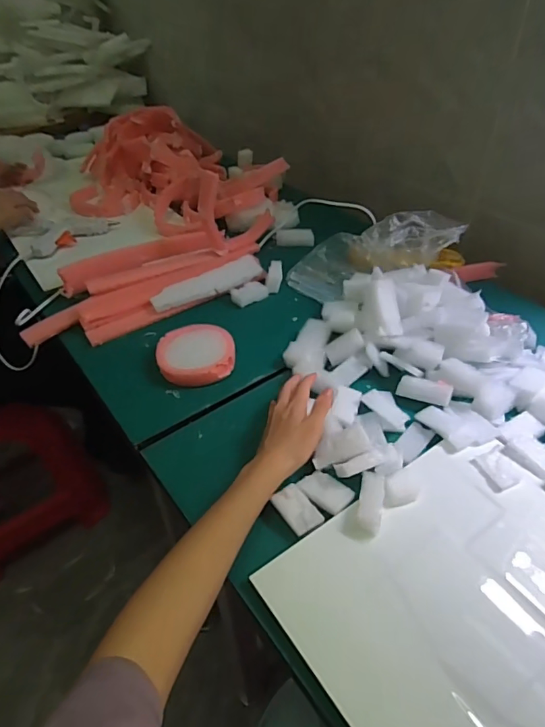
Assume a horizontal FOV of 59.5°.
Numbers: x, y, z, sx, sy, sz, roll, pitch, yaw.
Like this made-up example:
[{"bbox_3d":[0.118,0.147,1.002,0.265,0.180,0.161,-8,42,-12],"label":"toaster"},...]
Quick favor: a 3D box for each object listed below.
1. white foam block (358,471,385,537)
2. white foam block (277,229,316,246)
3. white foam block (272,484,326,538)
[{"bbox_3d":[0.092,0.130,0.447,0.023,0.021,0.058,10,44,10],"label":"white foam block"},{"bbox_3d":[0.041,-0.226,0.859,0.068,0.028,0.020,-1,41,1],"label":"white foam block"},{"bbox_3d":[0.023,0.138,0.454,0.029,0.006,0.047,-27,49,-26],"label":"white foam block"}]

